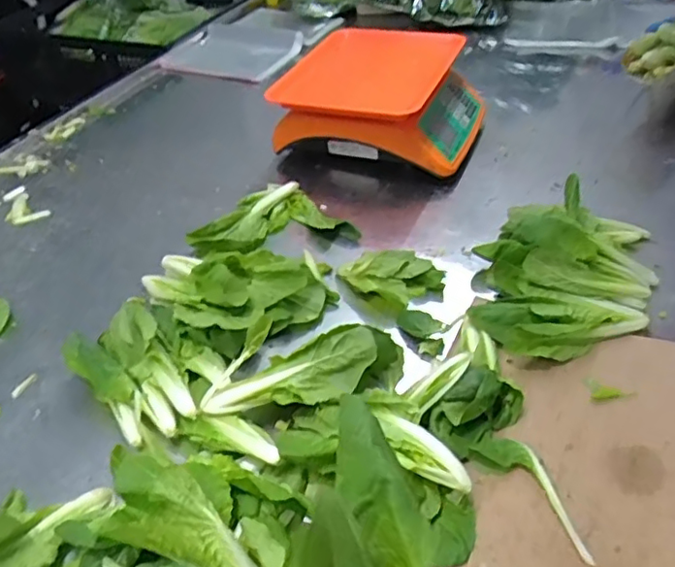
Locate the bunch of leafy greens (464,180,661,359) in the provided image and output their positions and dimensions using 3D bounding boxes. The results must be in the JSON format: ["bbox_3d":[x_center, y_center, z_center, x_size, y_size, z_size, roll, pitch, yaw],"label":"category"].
[{"bbox_3d":[0.252,-0.023,0.676,0.188,0.074,0.246,14,45,19],"label":"bunch of leafy greens"}]

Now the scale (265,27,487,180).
[{"bbox_3d":[0.069,-0.278,0.950,0.294,0.138,0.243,10,44,16],"label":"scale"}]

